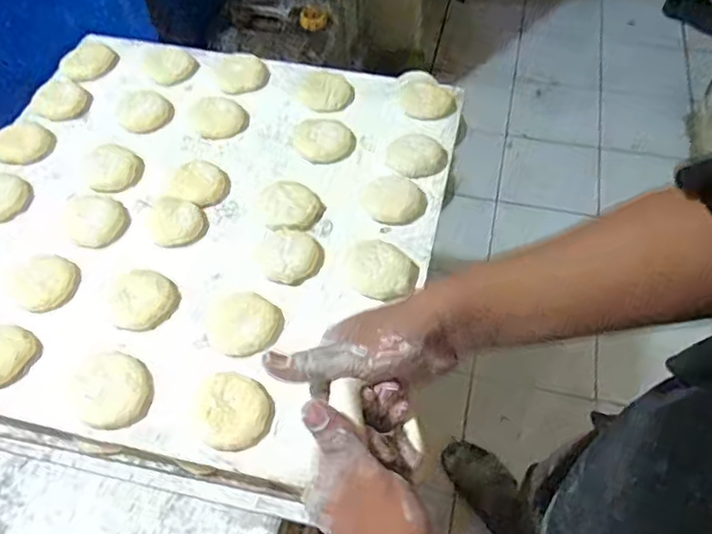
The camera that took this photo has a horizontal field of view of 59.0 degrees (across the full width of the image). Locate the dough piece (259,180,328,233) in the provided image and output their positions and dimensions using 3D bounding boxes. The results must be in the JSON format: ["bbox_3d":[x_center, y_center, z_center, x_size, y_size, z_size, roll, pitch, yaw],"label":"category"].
[{"bbox_3d":[-0.075,-0.071,0.724,0.074,0.023,0.060,1,55,-1],"label":"dough piece"}]

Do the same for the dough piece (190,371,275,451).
[{"bbox_3d":[-0.115,0.132,0.585,0.079,0.017,0.068,23,57,14],"label":"dough piece"}]

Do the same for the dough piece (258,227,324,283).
[{"bbox_3d":[-0.076,-0.017,0.705,0.068,0.013,0.076,-28,60,-20],"label":"dough piece"}]

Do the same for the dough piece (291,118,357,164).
[{"bbox_3d":[-0.039,-0.161,0.791,0.070,0.017,0.079,-37,64,-24],"label":"dough piece"}]

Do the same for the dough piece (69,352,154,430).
[{"bbox_3d":[-0.236,0.117,0.606,0.073,0.016,0.072,1,55,-1],"label":"dough piece"}]

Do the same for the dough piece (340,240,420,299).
[{"bbox_3d":[0.023,0.001,0.680,0.083,0.019,0.064,31,60,19],"label":"dough piece"}]

